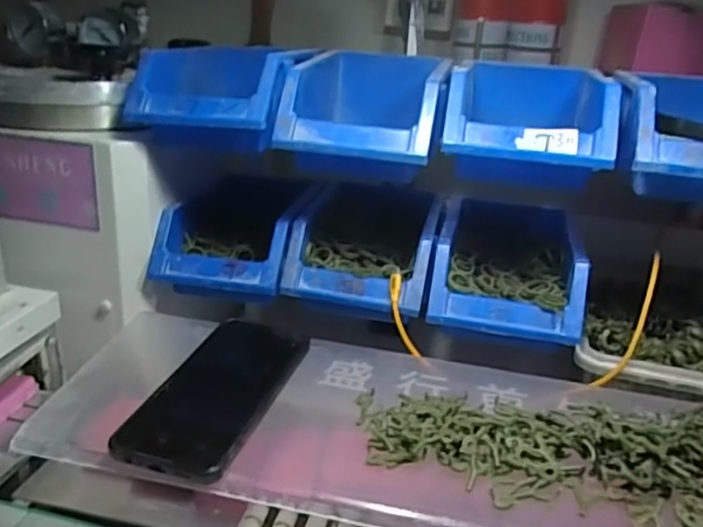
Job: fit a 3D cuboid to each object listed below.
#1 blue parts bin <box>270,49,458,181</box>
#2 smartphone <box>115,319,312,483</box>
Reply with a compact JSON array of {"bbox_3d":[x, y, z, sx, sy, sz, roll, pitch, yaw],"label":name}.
[{"bbox_3d":[0.018,-0.136,0.557,0.121,0.070,0.192,8,23,10],"label":"blue parts bin"},{"bbox_3d":[-0.094,0.088,0.448,0.081,0.010,0.159,9,27,14],"label":"smartphone"}]

